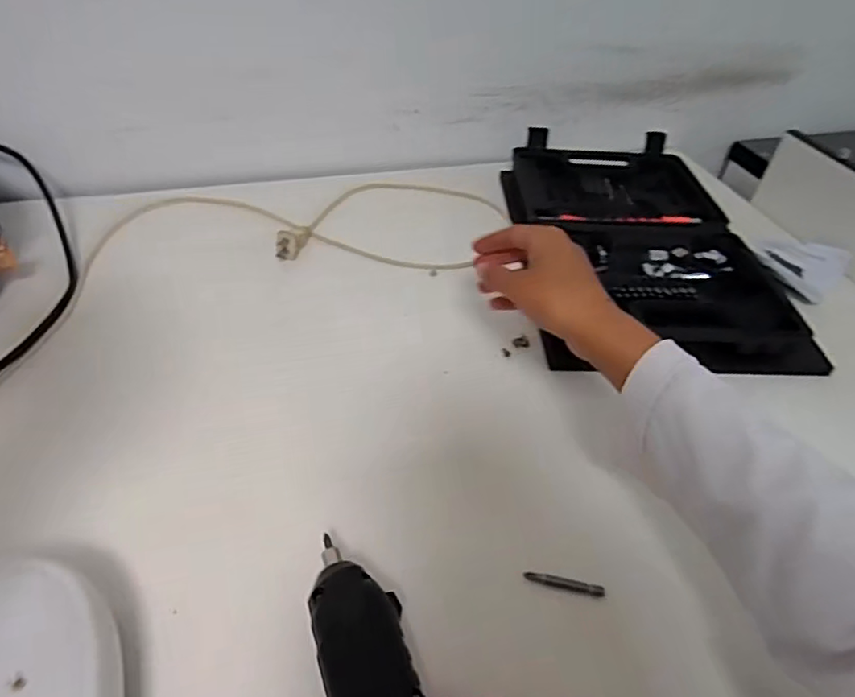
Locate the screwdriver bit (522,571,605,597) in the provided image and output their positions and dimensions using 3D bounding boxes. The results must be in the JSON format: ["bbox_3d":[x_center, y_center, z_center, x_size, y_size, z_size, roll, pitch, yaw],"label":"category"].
[{"bbox_3d":[0.083,0.141,0.350,0.048,0.004,0.006,10,44,5],"label":"screwdriver bit"}]

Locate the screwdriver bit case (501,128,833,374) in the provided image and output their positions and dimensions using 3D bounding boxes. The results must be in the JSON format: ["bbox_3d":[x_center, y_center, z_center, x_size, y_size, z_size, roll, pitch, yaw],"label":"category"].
[{"bbox_3d":[0.219,-0.113,0.604,0.251,0.050,0.384,2,43,-4],"label":"screwdriver bit case"}]

